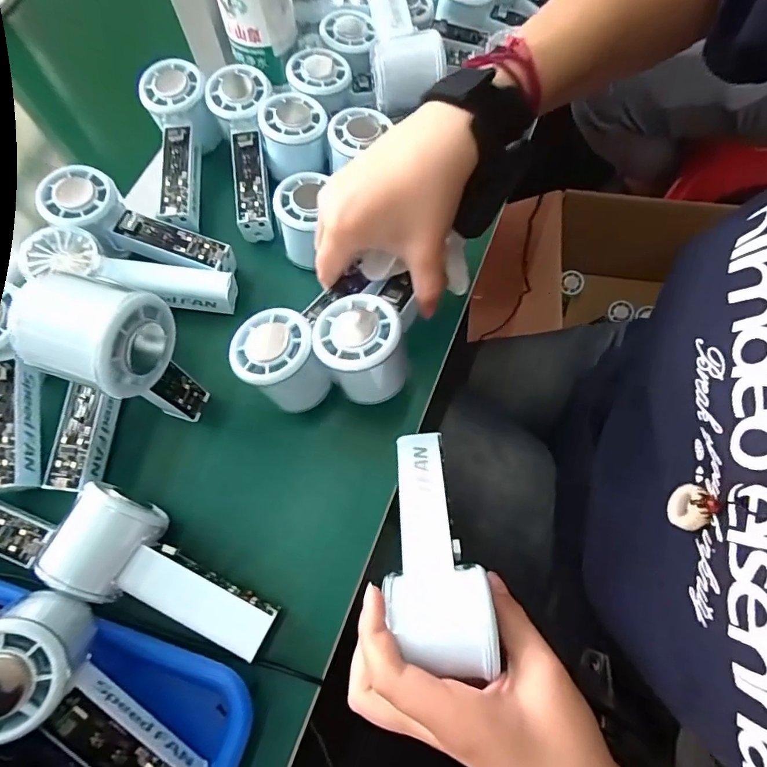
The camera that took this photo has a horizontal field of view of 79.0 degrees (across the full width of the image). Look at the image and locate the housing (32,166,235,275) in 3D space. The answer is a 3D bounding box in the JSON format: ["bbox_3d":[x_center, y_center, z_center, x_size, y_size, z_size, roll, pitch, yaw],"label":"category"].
[{"bbox_3d":[-0.201,-0.127,0.389,0.153,0.035,0.059,21,70,-10],"label":"housing"}]

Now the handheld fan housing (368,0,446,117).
[{"bbox_3d":[0.016,-0.315,0.426,0.060,0.059,0.155,-6,69,-2],"label":"handheld fan housing"}]

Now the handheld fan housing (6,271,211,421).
[{"bbox_3d":[-0.157,-0.008,0.304,0.072,0.145,0.057,13,69,6],"label":"handheld fan housing"}]

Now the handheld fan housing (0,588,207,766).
[{"bbox_3d":[-0.165,0.180,0.265,0.056,0.067,0.151,-44,102,-15],"label":"handheld fan housing"}]

